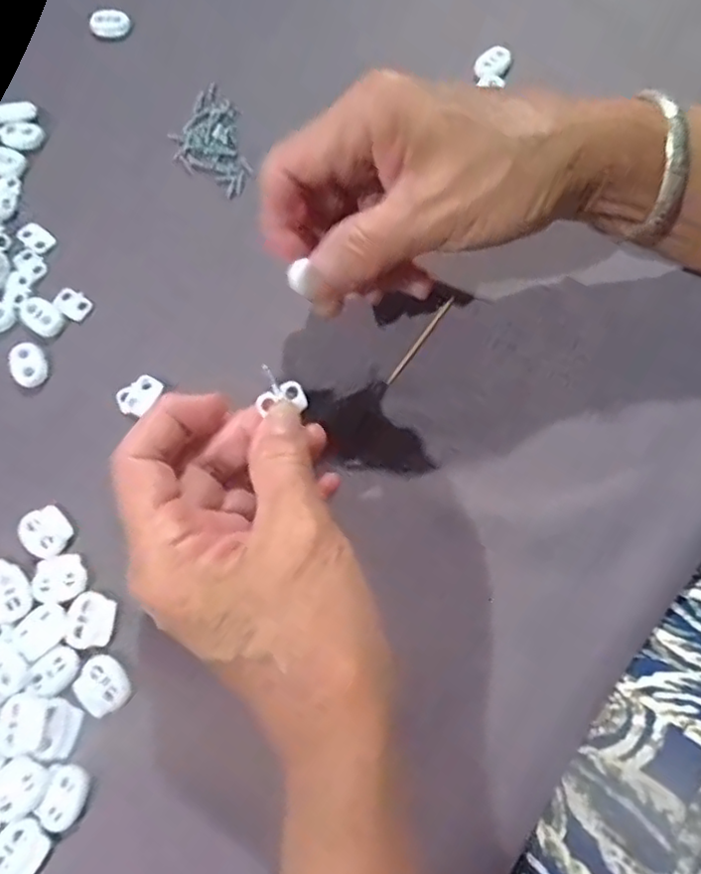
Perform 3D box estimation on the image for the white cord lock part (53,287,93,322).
[{"bbox_3d":[-0.135,-0.065,0.313,0.018,0.004,0.013,39,76,12],"label":"white cord lock part"}]

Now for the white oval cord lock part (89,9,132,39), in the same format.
[{"bbox_3d":[-0.137,-0.235,0.364,0.022,0.010,0.010,2,72,1],"label":"white oval cord lock part"}]

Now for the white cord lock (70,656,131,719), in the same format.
[{"bbox_3d":[-0.098,0.099,0.254,0.022,0.004,0.019,37,76,12],"label":"white cord lock"}]

